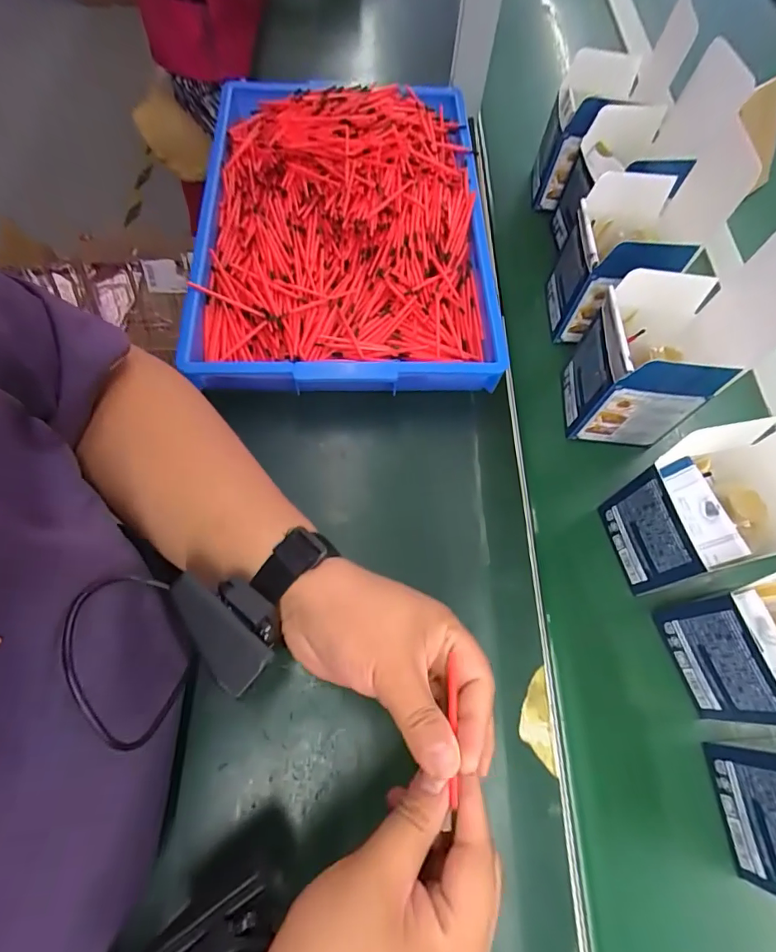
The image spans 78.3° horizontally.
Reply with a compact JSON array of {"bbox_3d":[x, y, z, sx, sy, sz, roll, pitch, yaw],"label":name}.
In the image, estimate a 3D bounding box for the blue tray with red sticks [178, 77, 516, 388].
[{"bbox_3d":[-0.045,-0.275,0.498,0.290,0.050,0.410,-2,67,-4],"label":"blue tray with red sticks"}]

